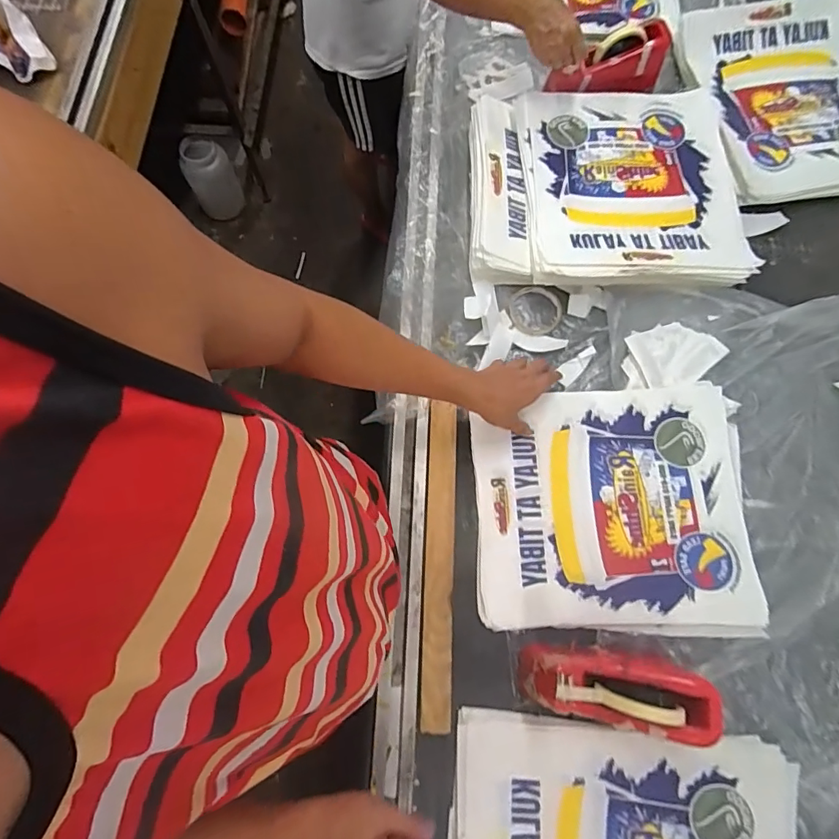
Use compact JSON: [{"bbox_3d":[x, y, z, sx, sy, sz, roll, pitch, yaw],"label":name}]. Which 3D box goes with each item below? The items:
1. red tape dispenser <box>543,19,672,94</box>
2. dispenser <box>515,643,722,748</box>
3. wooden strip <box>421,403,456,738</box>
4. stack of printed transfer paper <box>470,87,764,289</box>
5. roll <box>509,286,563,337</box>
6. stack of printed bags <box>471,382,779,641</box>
[{"bbox_3d":[0.336,-0.642,0.831,0.197,0.092,0.049,-4,55,1],"label":"red tape dispenser"},{"bbox_3d":[0.233,0.326,0.560,0.221,0.124,0.090,5,75,14],"label":"dispenser"},{"bbox_3d":[0.028,0.184,0.627,0.040,0.026,0.414,3,76,-1],"label":"wooden strip"},{"bbox_3d":[0.313,-0.402,0.792,0.443,0.061,0.389,2,76,-2],"label":"stack of printed transfer paper"},{"bbox_3d":[0.191,-0.177,0.762,0.083,0.016,0.080,0,74,0],"label":"roll"},{"bbox_3d":[0.273,0.116,0.660,0.380,0.032,0.335,1,76,-2],"label":"stack of printed bags"}]

